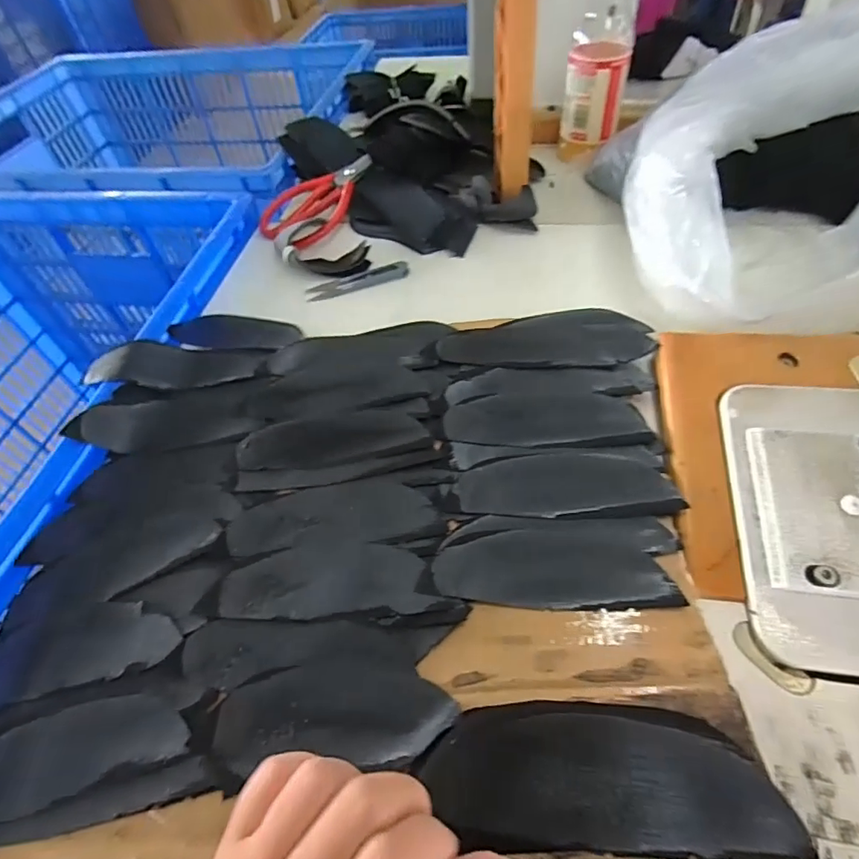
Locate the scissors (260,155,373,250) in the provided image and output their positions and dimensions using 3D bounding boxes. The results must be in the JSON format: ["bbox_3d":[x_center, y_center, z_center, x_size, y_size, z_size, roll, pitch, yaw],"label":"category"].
[{"bbox_3d":[-0.137,-0.254,0.571,0.103,0.034,0.149,18,57,20],"label":"scissors"}]

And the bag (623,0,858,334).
[{"bbox_3d":[0.308,-0.206,0.390,0.278,0.152,0.214,-16,52,-5],"label":"bag"}]

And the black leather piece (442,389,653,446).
[{"bbox_3d":[0.083,-0.009,0.370,0.138,0.006,0.049,0,52,7],"label":"black leather piece"}]

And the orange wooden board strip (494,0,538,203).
[{"bbox_3d":[0.081,-0.315,0.494,0.036,0.190,0.028,-4,52,4],"label":"orange wooden board strip"}]

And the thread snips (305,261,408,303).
[{"bbox_3d":[-0.071,-0.149,0.505,0.100,0.008,0.026,-19,53,-7],"label":"thread snips"}]

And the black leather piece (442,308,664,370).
[{"bbox_3d":[0.091,-0.077,0.421,0.166,0.010,0.073,1,53,8],"label":"black leather piece"}]

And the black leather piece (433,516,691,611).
[{"bbox_3d":[0.075,0.079,0.308,0.138,0.006,0.055,-1,52,6],"label":"black leather piece"}]

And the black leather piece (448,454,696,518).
[{"bbox_3d":[0.089,0.037,0.334,0.139,0.011,0.047,2,53,9],"label":"black leather piece"}]

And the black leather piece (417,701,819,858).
[{"bbox_3d":[0.071,0.143,0.215,0.139,0.016,0.053,-2,52,6],"label":"black leather piece"}]

